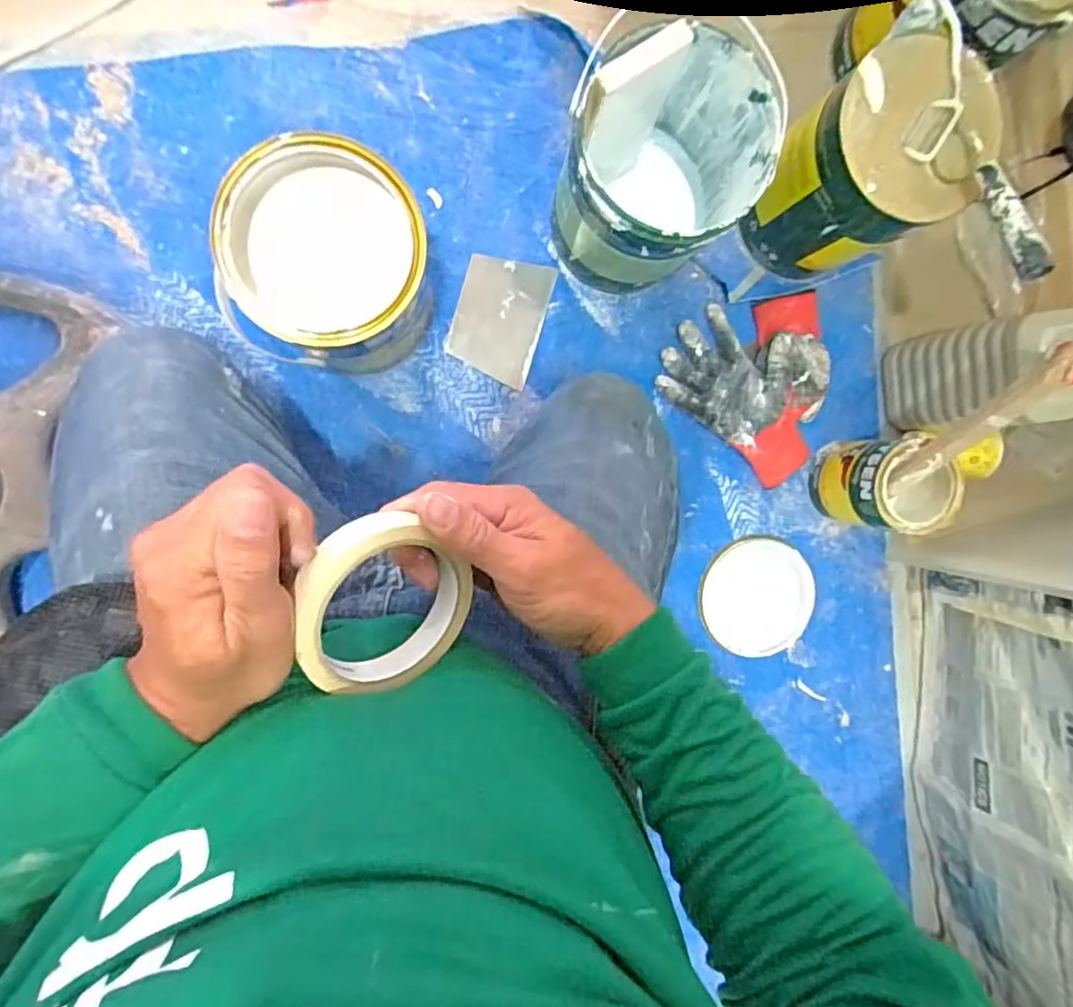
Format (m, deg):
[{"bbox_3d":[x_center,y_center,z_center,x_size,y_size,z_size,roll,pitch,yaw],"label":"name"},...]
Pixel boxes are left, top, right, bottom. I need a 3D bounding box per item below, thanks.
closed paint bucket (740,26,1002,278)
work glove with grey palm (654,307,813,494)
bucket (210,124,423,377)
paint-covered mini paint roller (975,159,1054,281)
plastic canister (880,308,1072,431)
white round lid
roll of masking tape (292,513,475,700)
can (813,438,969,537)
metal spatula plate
[{"bbox_3d":[0.330,-0.342,0.652,0.147,0.202,0.148,-1,95,-8],"label":"closed paint bucket"},{"bbox_3d":[0.257,-0.135,0.743,0.221,0.048,0.137,38,89,-9],"label":"work glove with grey palm"},{"bbox_3d":[-0.186,-0.213,0.593,0.161,0.207,0.163,-1,95,-8],"label":"bucket"},{"bbox_3d":[0.406,-0.244,0.528,0.023,0.021,0.112,-9,74,-7],"label":"paint-covered mini paint roller"},{"bbox_3d":[0.527,-0.147,0.684,0.183,0.234,0.110,-6,96,-8],"label":"plastic canister"},{"bbox_3d":[0.281,0.119,0.786,0.145,0.015,0.147,-1,95,-8],"label":"white round lid"},{"bbox_3d":[-0.075,0.049,0.316,0.092,0.022,0.092,0,109,-43],"label":"roll of masking tape"},{"bbox_3d":[0.403,-0.023,0.728,0.100,0.139,0.096,-1,95,-8],"label":"can"},{"bbox_3d":[-0.041,-0.214,0.716,0.097,0.004,0.134,16,94,-13],"label":"metal spatula plate"}]

